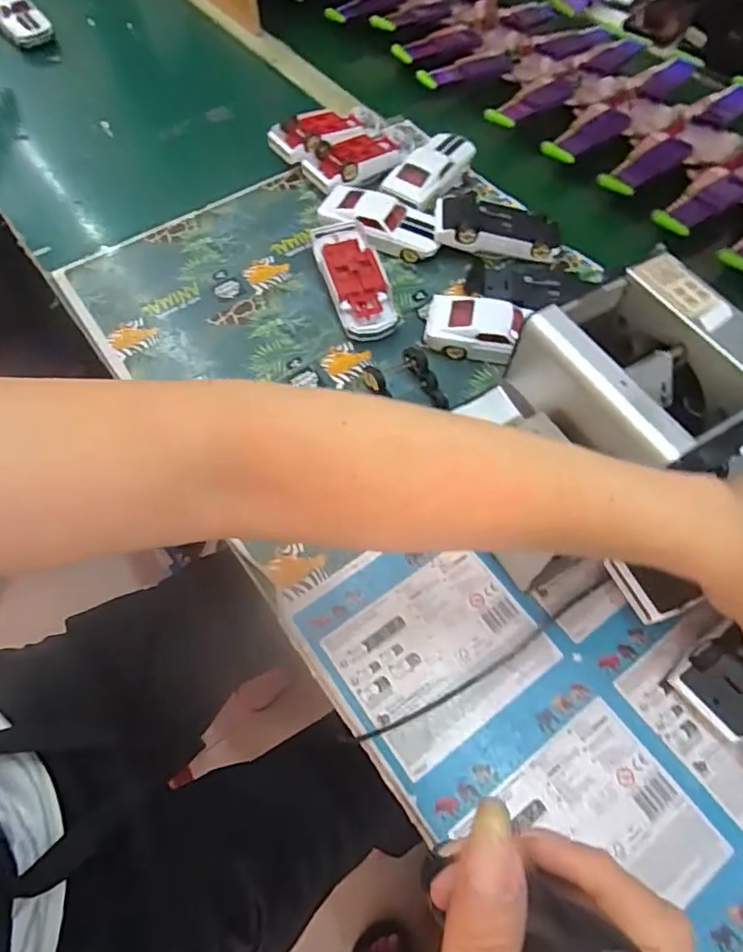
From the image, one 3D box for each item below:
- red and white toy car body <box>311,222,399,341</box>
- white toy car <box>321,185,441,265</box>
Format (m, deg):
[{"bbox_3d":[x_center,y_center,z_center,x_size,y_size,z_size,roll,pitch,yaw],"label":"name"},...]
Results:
[{"bbox_3d":[-0.017,-0.188,0.542,0.052,0.028,0.133,-16,63,-10],"label":"red and white toy car body"},{"bbox_3d":[0.008,-0.259,0.575,0.127,0.032,0.054,24,63,11],"label":"white toy car"}]

